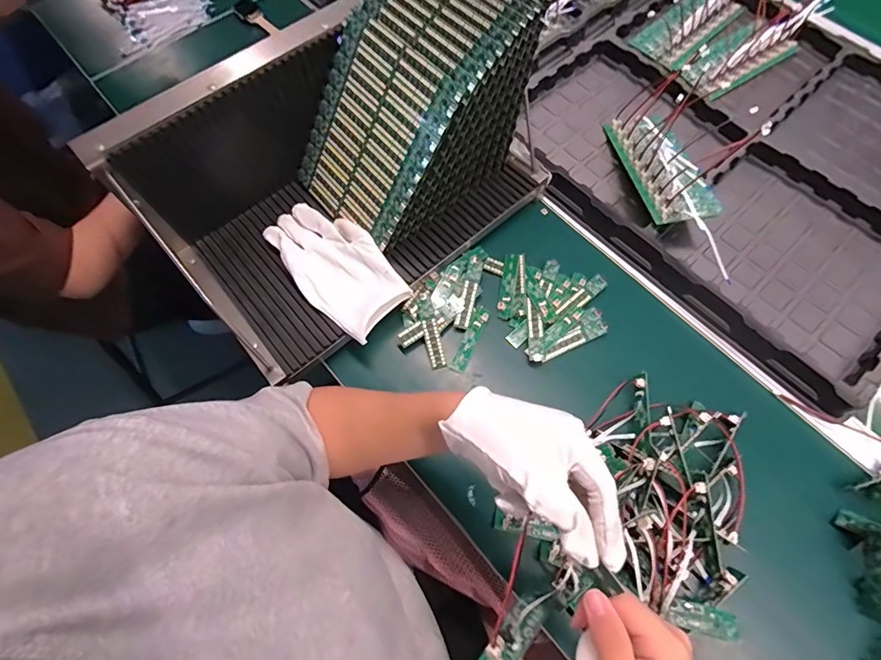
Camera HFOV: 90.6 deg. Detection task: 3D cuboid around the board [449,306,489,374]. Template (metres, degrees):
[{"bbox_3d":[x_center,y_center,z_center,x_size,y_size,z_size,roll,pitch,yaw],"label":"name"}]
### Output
[{"bbox_3d":[0.035,0.010,0.500,0.017,0.008,0.084,28,73,0],"label":"board"}]

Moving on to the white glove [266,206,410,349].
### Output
[{"bbox_3d":[-0.118,-0.076,0.489,0.091,0.022,0.176,-35,72,-15],"label":"white glove"}]

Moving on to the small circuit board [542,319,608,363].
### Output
[{"bbox_3d":[0.150,0.012,0.493,0.087,0.010,0.016,-24,76,-7],"label":"small circuit board"}]

